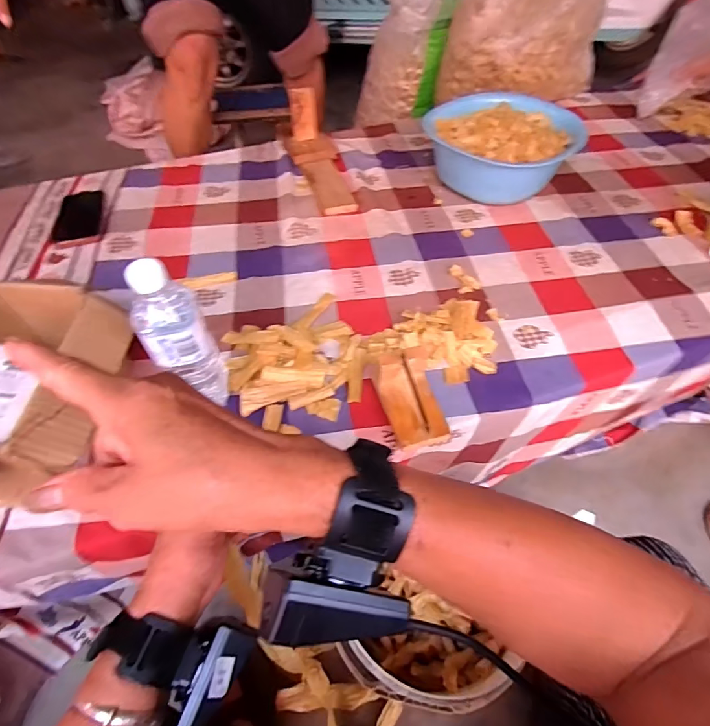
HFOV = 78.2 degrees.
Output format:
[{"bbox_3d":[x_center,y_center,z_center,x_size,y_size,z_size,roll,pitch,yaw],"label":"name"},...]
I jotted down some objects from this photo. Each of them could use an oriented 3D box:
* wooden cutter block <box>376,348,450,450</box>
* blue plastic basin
[{"bbox_3d":[0.071,0.040,0.519,0.065,0.063,0.099,-14,54,-12],"label":"wooden cutter block"},{"bbox_3d":[0.274,-0.415,0.838,0.251,0.106,0.268,0,52,-1],"label":"blue plastic basin"}]

